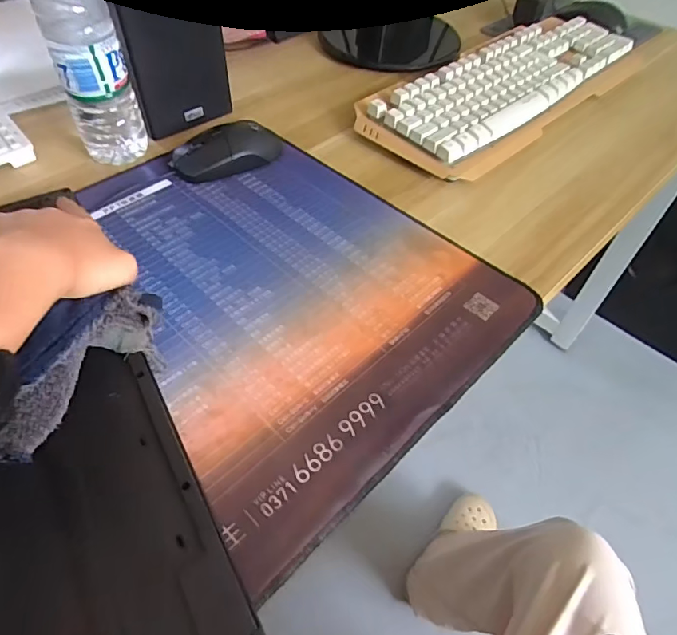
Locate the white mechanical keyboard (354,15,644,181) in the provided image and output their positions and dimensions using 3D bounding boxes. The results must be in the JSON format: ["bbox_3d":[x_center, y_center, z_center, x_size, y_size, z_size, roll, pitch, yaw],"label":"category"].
[{"bbox_3d":[0.229,-0.295,0.618,0.444,0.034,0.153,-35,60,-27],"label":"white mechanical keyboard"}]

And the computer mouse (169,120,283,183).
[{"bbox_3d":[-0.110,-0.171,0.499,0.111,0.036,0.051,-25,56,-21],"label":"computer mouse"}]

